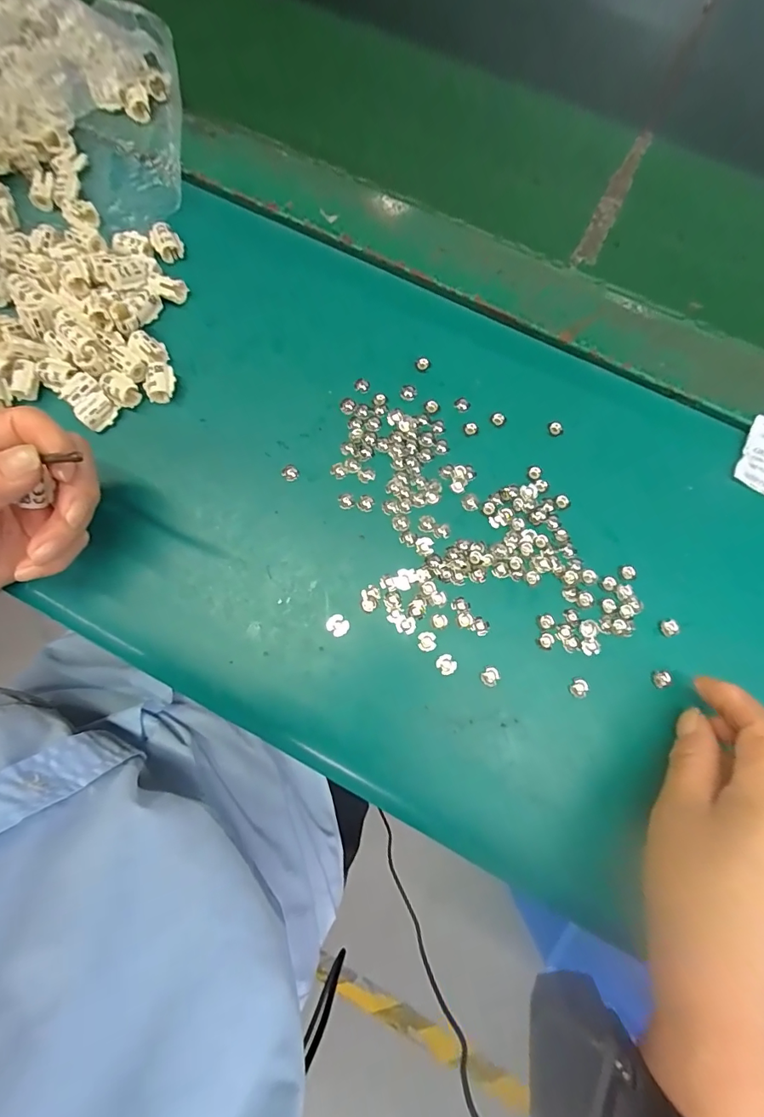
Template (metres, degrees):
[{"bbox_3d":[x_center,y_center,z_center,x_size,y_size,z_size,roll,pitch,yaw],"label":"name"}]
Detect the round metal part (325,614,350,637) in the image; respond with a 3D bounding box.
[{"bbox_3d":[-0.026,0.039,0.274,0.013,0.004,0.011,43,81,9],"label":"round metal part"}]

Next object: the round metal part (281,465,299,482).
[{"bbox_3d":[-0.057,-0.053,0.297,0.010,0.004,0.011,0,77,1],"label":"round metal part"}]

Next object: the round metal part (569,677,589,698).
[{"bbox_3d":[0.111,0.072,0.266,0.009,0.004,0.011,23,78,6],"label":"round metal part"}]

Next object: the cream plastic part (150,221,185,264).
[{"bbox_3d":[-0.148,-0.217,0.327,0.018,0.016,0.018,0,77,1],"label":"cream plastic part"}]

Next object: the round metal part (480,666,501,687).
[{"bbox_3d":[0.061,0.067,0.267,0.011,0.004,0.009,-40,80,-8],"label":"round metal part"}]

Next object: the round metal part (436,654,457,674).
[{"bbox_3d":[0.037,0.060,0.269,0.010,0.004,0.011,0,77,1],"label":"round metal part"}]

